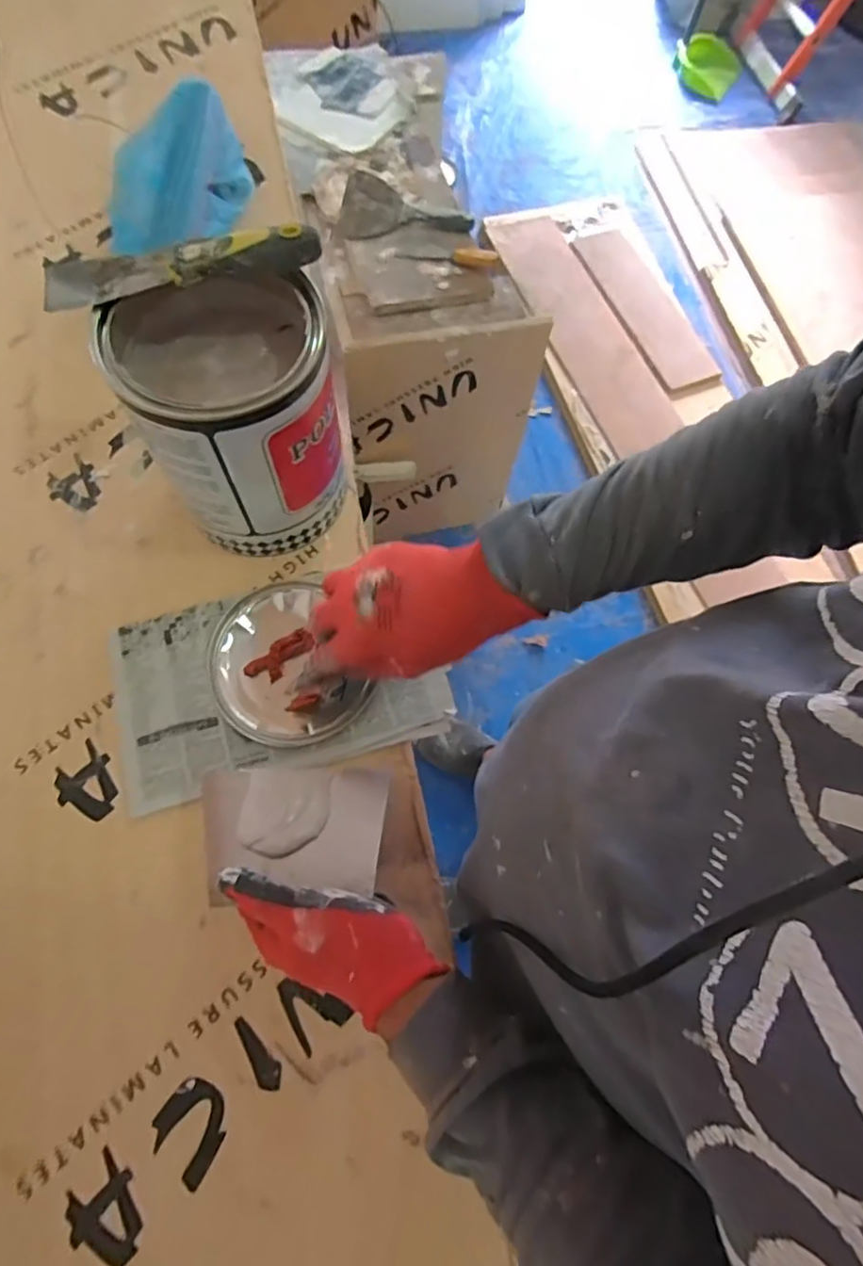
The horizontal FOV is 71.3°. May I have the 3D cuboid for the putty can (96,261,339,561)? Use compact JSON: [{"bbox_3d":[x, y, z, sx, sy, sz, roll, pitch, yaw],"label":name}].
[{"bbox_3d":[-0.158,-0.184,0.518,0.150,0.203,0.155,1,71,-2],"label":"putty can"}]

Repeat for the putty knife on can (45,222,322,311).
[{"bbox_3d":[-0.180,-0.265,0.430,0.195,0.029,0.045,-6,71,-6],"label":"putty knife on can"}]

